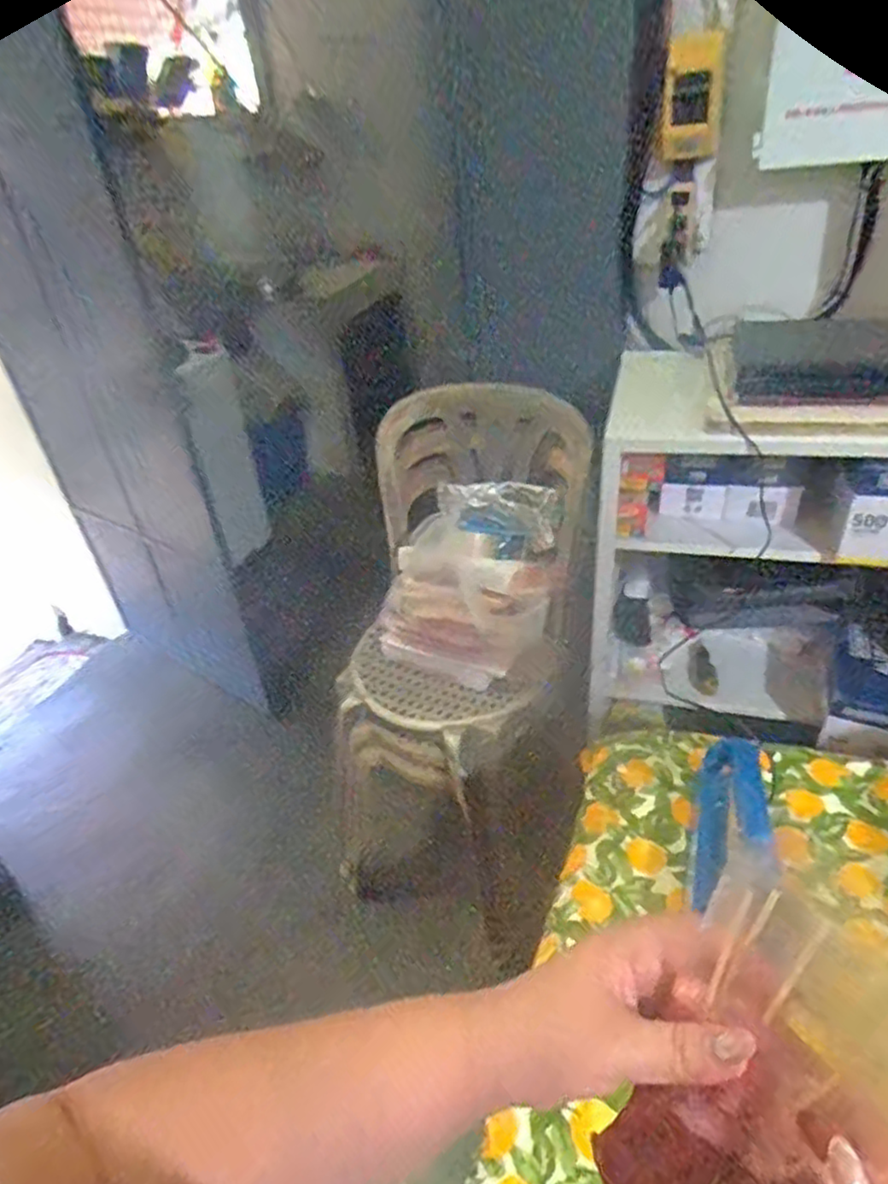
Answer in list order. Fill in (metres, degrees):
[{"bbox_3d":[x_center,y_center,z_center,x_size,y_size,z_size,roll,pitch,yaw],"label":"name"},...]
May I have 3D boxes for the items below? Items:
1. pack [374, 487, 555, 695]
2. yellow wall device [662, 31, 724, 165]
[{"bbox_3d":[0.047,-0.024,1.263,0.307,0.241,0.267,6,38,17],"label":"pack"},{"bbox_3d":[0.350,-0.688,0.956,0.075,0.138,0.033,5,38,15],"label":"yellow wall device"}]

